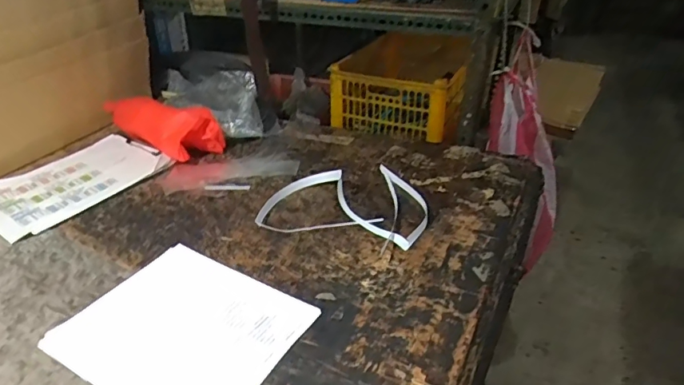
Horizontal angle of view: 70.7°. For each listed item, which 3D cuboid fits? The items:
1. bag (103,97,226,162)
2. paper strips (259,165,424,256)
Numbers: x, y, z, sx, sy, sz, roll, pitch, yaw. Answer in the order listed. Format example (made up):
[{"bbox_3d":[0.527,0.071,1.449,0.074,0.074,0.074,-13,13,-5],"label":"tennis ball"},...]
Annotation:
[{"bbox_3d":[-0.401,-0.156,1.071,0.300,0.104,0.103,23,40,33],"label":"bag"},{"bbox_3d":[0.019,0.004,0.843,0.271,0.037,0.231,11,34,18],"label":"paper strips"}]

